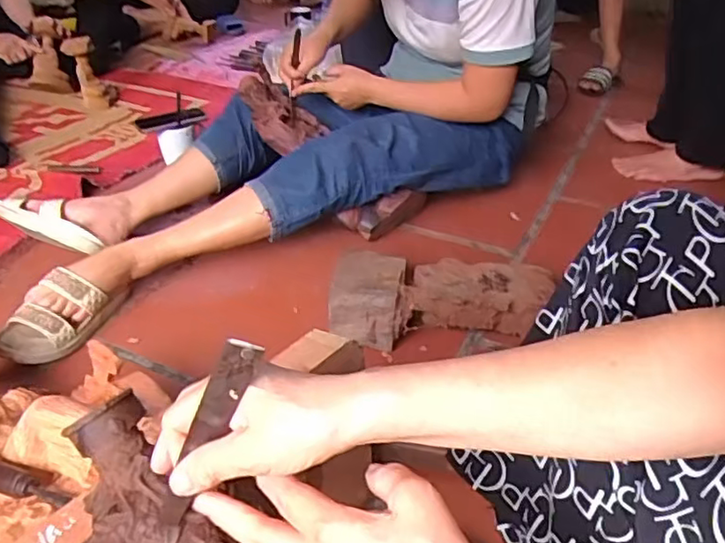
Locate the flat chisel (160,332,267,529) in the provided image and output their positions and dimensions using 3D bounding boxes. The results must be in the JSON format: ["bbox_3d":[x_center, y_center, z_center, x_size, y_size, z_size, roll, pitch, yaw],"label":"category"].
[{"bbox_3d":[-0.089,0.093,0.346,0.019,0.140,0.010,17,26,-20],"label":"flat chisel"}]

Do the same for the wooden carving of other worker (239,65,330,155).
[{"bbox_3d":[-0.162,-0.299,1.172,0.084,0.075,0.209,-23,62,-34],"label":"wooden carving of other worker"}]

